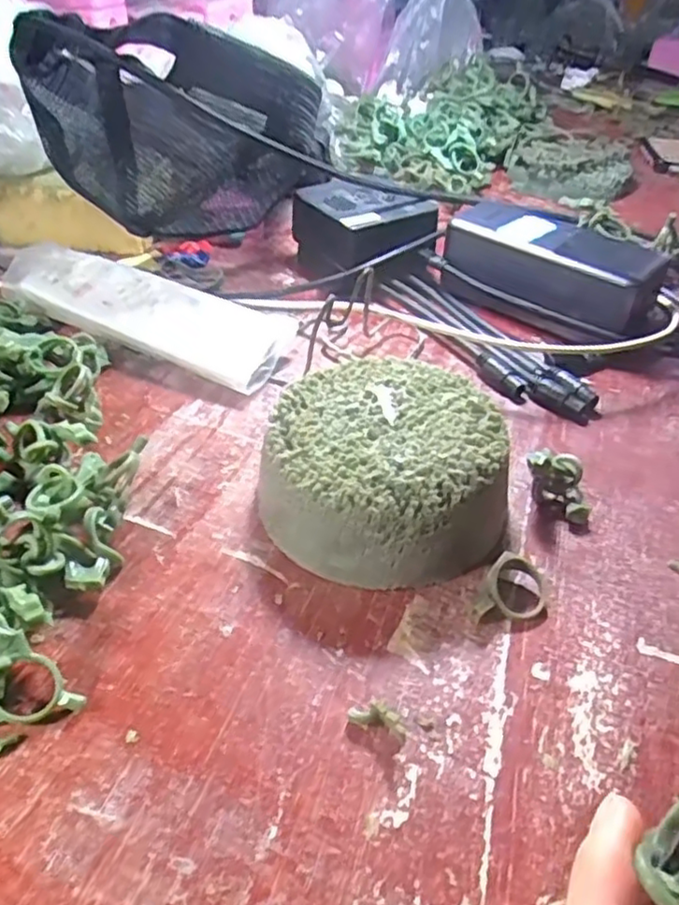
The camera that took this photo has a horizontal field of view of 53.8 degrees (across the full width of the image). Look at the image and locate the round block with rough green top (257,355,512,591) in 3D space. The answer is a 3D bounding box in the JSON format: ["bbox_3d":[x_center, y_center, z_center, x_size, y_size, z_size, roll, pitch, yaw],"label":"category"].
[{"bbox_3d":[0.020,0.007,0.291,0.100,0.047,0.095,1,42,-1],"label":"round block with rough green top"}]

